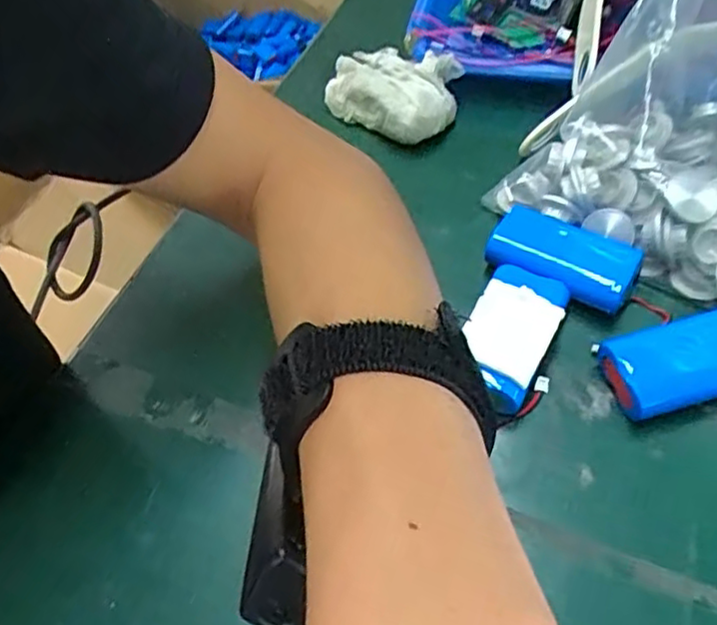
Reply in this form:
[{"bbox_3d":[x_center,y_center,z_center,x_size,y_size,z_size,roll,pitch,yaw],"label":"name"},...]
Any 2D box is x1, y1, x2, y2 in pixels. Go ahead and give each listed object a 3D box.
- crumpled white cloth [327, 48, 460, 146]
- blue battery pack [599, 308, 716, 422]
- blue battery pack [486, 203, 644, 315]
[{"bbox_3d":[0.022,-0.134,0.412,0.085,0.037,0.056,27,60,23],"label":"crumpled white cloth"},{"bbox_3d":[0.139,0.020,0.284,0.070,0.019,0.035,-15,53,-6],"label":"blue battery pack"},{"bbox_3d":[0.097,-0.026,0.323,0.069,0.019,0.037,29,61,25],"label":"blue battery pack"}]

